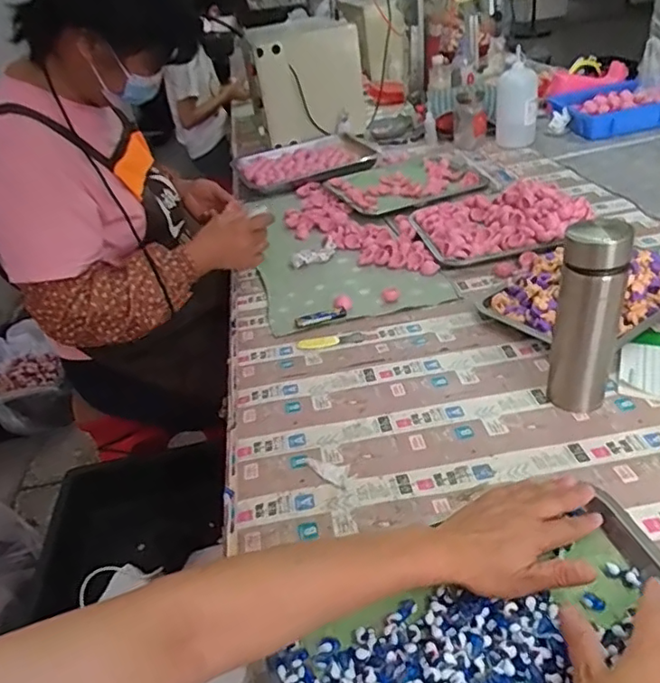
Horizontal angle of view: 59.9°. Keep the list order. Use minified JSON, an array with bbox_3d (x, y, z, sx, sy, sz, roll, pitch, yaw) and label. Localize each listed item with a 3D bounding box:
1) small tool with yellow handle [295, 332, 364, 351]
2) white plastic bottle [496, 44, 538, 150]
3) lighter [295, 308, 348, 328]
[{"bbox_3d":[0.002,0.000,0.847,0.100,0.004,0.023,-9,35,-2],"label":"small tool with yellow handle"},{"bbox_3d":[0.452,-0.583,1.385,0.095,0.200,0.078,3,36,15],"label":"white plastic bottle"},{"bbox_3d":[-0.014,-0.037,0.893,0.079,0.009,0.024,-14,36,-10],"label":"lighter"}]

